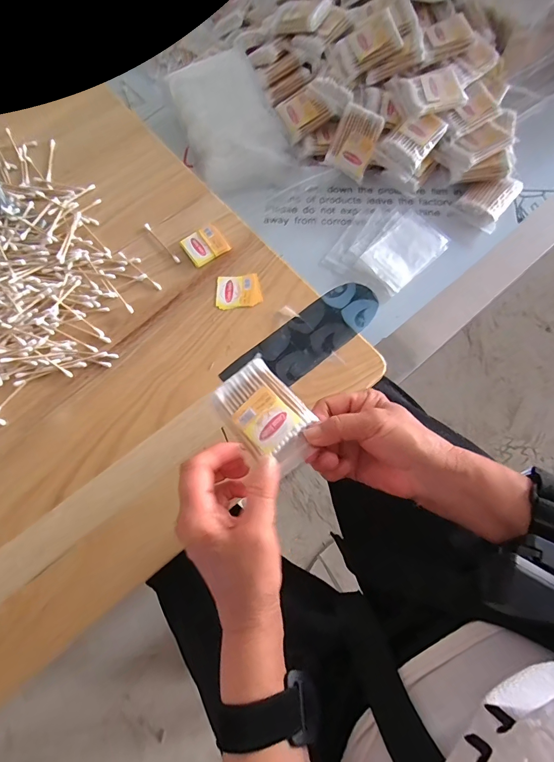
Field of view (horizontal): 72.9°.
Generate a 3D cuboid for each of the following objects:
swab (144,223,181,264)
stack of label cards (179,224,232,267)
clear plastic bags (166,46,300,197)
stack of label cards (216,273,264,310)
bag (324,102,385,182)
[{"bbox_3d":[-0.139,-0.168,0.454,0.006,0.004,0.073,-38,75,-11],"label":"swab"},{"bbox_3d":[-0.086,-0.164,0.450,0.049,0.011,0.042,-36,75,-11],"label":"stack of label cards"},{"bbox_3d":[-0.066,-0.360,0.537,0.129,0.040,0.194,-24,91,-3],"label":"clear plastic bags"},{"bbox_3d":[-0.044,-0.104,0.432,0.052,0.004,0.043,-5,71,-1],"label":"stack of label cards"},{"bbox_3d":[0.104,-0.324,0.508,0.057,0.009,0.078,24,112,4],"label":"bag"}]

